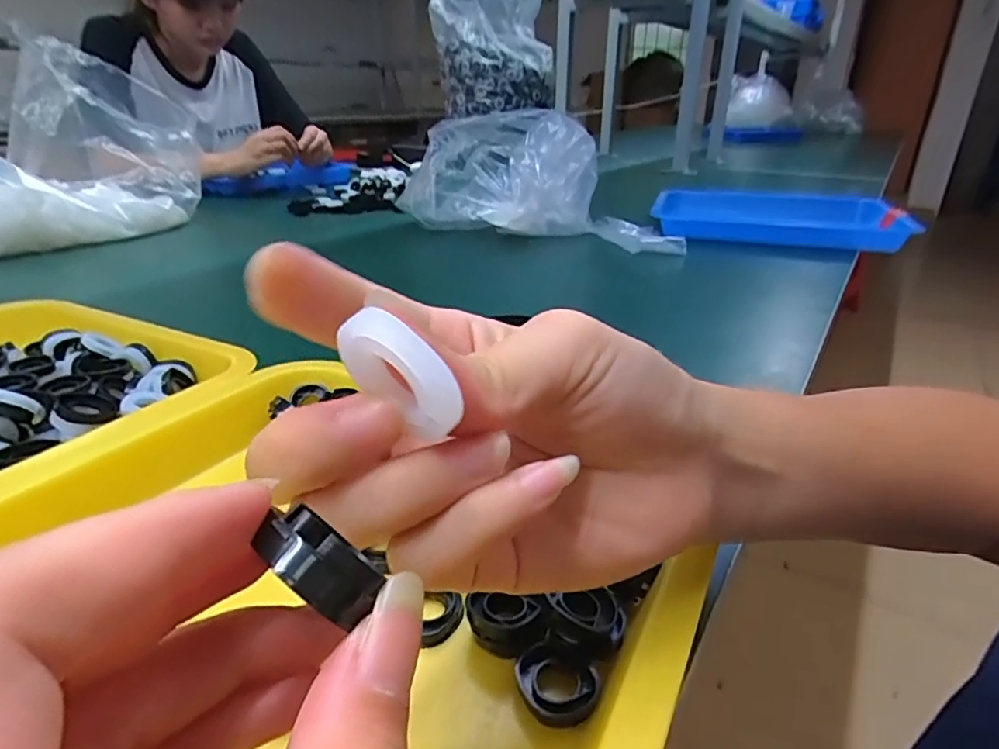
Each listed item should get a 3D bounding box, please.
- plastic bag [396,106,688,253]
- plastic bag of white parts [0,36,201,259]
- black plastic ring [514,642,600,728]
[{"bbox_3d":[0.057,-0.253,0.761,0.354,0.128,0.176,19,30,34],"label":"plastic bag"},{"bbox_3d":[-0.578,-0.282,0.745,0.212,0.199,0.321,7,26,12],"label":"plastic bag of white parts"},{"bbox_3d":[0.018,0.099,0.188,0.026,0.012,0.022,8,26,15],"label":"black plastic ring"}]

